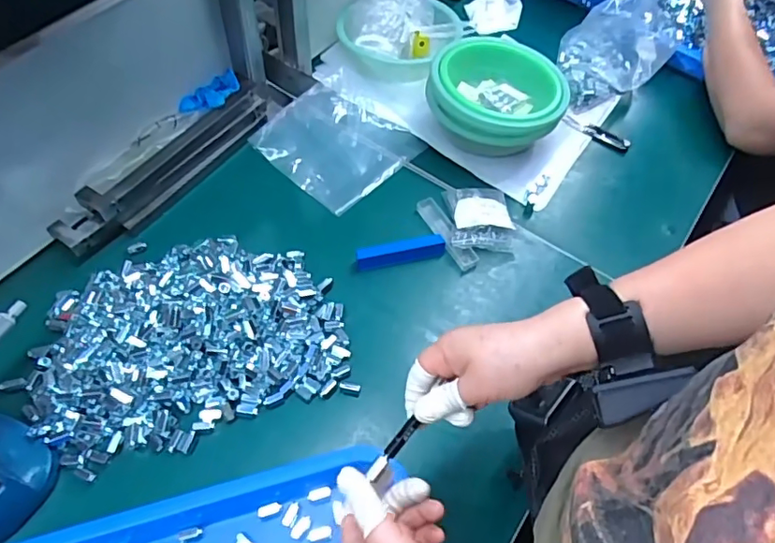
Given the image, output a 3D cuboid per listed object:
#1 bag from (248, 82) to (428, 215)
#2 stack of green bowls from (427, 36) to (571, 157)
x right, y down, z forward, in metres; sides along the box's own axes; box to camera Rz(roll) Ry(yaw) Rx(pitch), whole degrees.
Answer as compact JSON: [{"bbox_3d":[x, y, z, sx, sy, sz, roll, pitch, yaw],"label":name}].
[{"bbox_3d":[-0.072,-0.186,0.776,0.180,0.024,0.166,37,62,19],"label":"bag"},{"bbox_3d":[0.151,-0.240,0.783,0.183,0.091,0.184,14,57,5],"label":"stack of green bowls"}]

